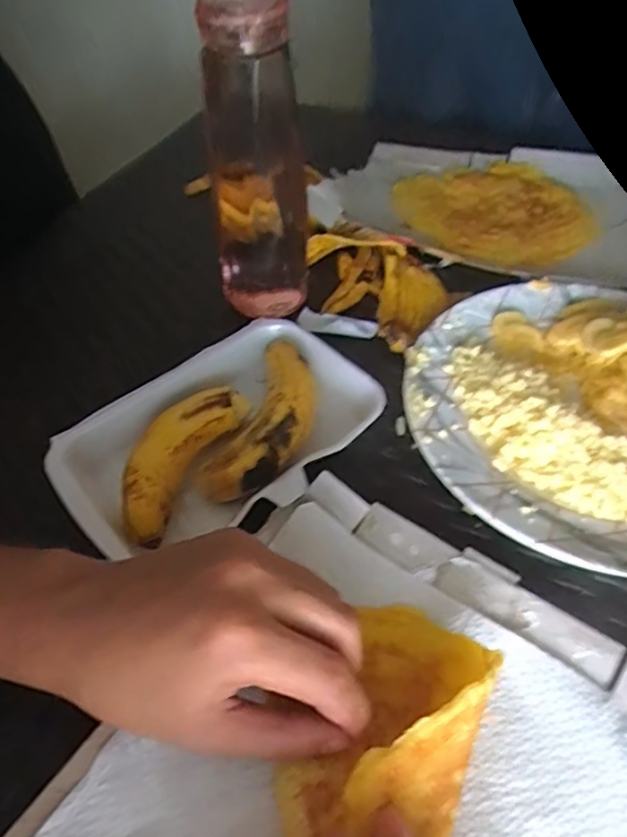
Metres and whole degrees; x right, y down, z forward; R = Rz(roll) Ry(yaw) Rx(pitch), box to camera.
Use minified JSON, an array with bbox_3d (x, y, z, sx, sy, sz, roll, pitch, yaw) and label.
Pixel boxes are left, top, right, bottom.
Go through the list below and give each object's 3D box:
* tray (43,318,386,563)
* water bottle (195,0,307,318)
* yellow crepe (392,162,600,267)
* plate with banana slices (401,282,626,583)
[{"bbox_3d":[-0.052,0.005,0.337,0.178,0.023,0.113,-33,56,-23],"label":"tray"},{"bbox_3d":[-0.038,-0.162,0.372,0.060,0.189,0.052,-12,51,-8],"label":"water bottle"},{"bbox_3d":[0.152,-0.181,0.512,0.155,0.018,0.142,-1,50,1],"label":"yellow crepe"},{"bbox_3d":[0.164,-0.010,0.342,0.205,0.037,0.212,-1,50,1],"label":"plate with banana slices"}]

